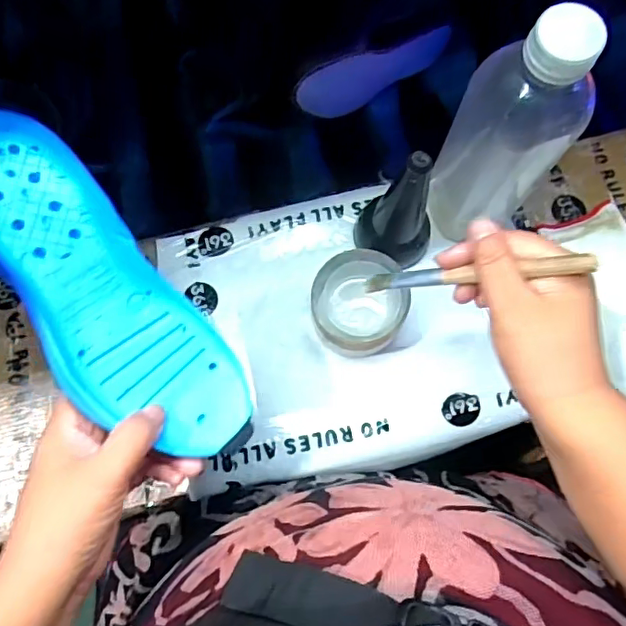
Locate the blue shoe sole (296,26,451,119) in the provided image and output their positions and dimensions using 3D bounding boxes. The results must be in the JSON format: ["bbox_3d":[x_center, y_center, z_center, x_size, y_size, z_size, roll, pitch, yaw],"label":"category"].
[{"bbox_3d":[0.069,-0.255,0.601,0.209,0.065,0.019,-32,75,-27],"label":"blue shoe sole"}]

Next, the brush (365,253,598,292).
[{"bbox_3d":[0.096,-0.023,0.351,0.153,0.011,0.014,-3,68,44],"label":"brush"}]

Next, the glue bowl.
[{"bbox_3d":[0.041,-0.007,0.490,0.080,0.054,0.077,0,74,1],"label":"glue bowl"}]

